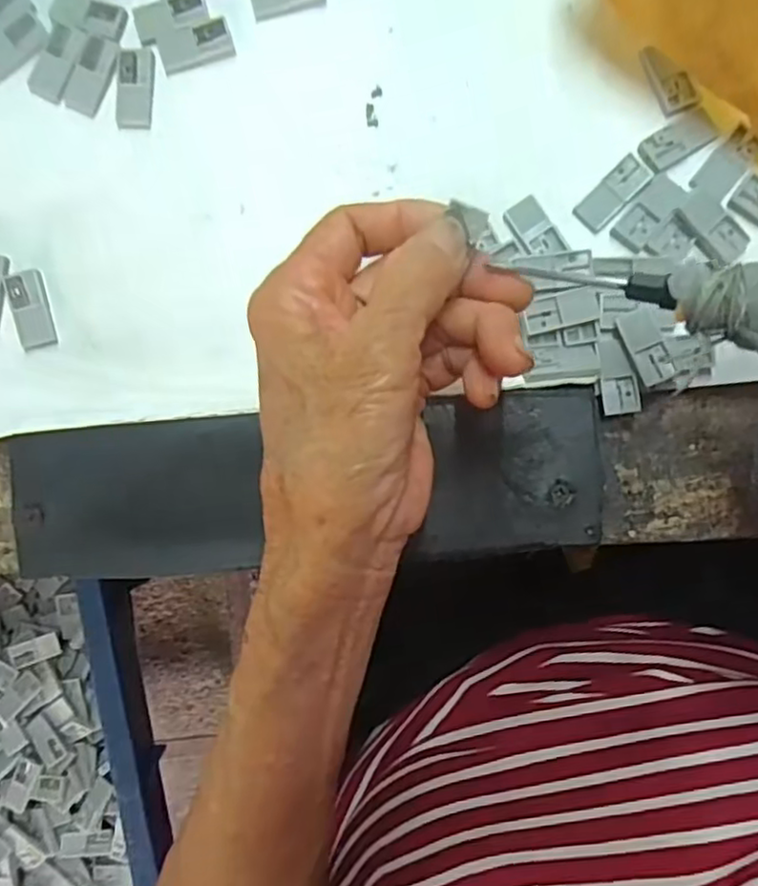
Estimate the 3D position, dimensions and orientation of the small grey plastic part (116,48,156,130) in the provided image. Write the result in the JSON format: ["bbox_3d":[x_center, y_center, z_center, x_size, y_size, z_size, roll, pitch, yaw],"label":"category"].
[{"bbox_3d":[-0.092,-0.135,0.254,0.014,0.004,0.030,4,88,1],"label":"small grey plastic part"}]

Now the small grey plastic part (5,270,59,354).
[{"bbox_3d":[-0.131,-0.050,0.252,0.013,0.004,0.029,-16,88,0],"label":"small grey plastic part"}]

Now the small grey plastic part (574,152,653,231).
[{"bbox_3d":[0.087,-0.093,0.249,0.030,0.005,0.013,-45,88,-1],"label":"small grey plastic part"}]

